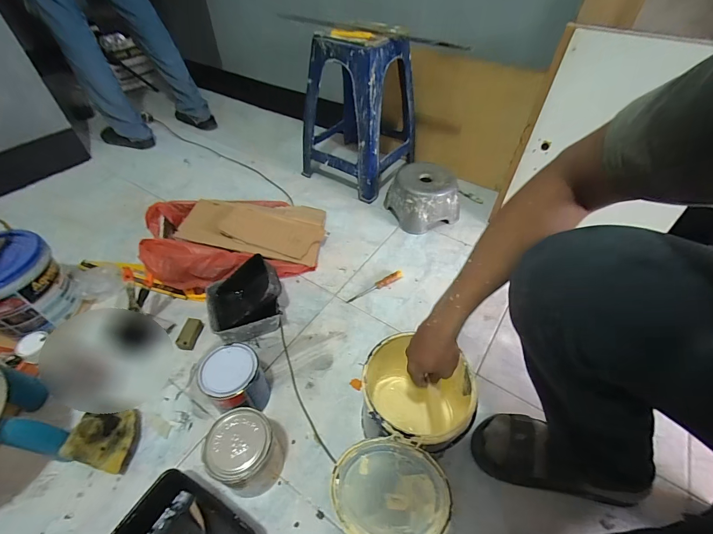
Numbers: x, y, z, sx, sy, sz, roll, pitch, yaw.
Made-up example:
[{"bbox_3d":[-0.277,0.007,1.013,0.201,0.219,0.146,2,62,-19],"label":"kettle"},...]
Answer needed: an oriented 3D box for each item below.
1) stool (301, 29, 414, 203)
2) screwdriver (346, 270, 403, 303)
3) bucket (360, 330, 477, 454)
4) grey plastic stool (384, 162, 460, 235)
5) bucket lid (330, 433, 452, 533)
[{"bbox_3d":[0.004,-0.546,1.155,0.338,0.459,0.321,28,53,24],"label":"stool"},{"bbox_3d":[0.053,0.053,0.902,0.173,0.017,0.024,-25,52,-21],"label":"screwdriver"},{"bbox_3d":[0.104,0.249,0.613,0.184,0.188,0.188,0,47,0],"label":"bucket"},{"bbox_3d":[0.220,-0.229,1.088,0.199,0.132,0.183,-17,49,-15],"label":"grey plastic stool"},{"bbox_3d":[0.047,0.338,0.497,0.169,0.174,0.010,-14,3,10],"label":"bucket lid"}]

